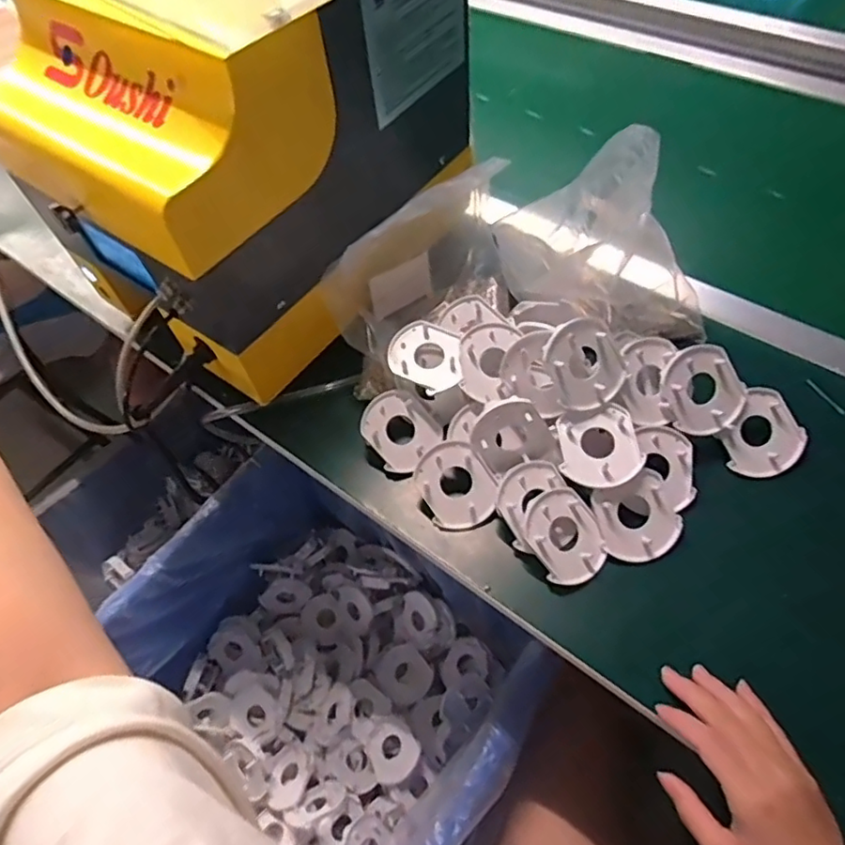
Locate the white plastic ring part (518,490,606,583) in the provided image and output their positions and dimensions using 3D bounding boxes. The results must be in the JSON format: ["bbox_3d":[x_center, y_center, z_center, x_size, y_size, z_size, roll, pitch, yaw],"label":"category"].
[{"bbox_3d":[0.107,0.088,0.455,0.055,0.018,0.069,-29,87,-21],"label":"white plastic ring part"}]

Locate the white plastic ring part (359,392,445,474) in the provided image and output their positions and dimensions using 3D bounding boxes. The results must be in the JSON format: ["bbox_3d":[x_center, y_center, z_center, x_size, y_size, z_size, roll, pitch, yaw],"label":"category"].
[{"bbox_3d":[-0.022,0.006,0.517,0.061,0.017,0.059,46,71,-2],"label":"white plastic ring part"}]

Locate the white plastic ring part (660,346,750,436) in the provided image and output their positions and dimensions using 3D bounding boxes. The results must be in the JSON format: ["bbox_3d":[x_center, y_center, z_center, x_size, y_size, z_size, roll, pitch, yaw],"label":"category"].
[{"bbox_3d":[0.226,-0.026,0.475,0.061,0.011,0.070,-25,100,1],"label":"white plastic ring part"}]

